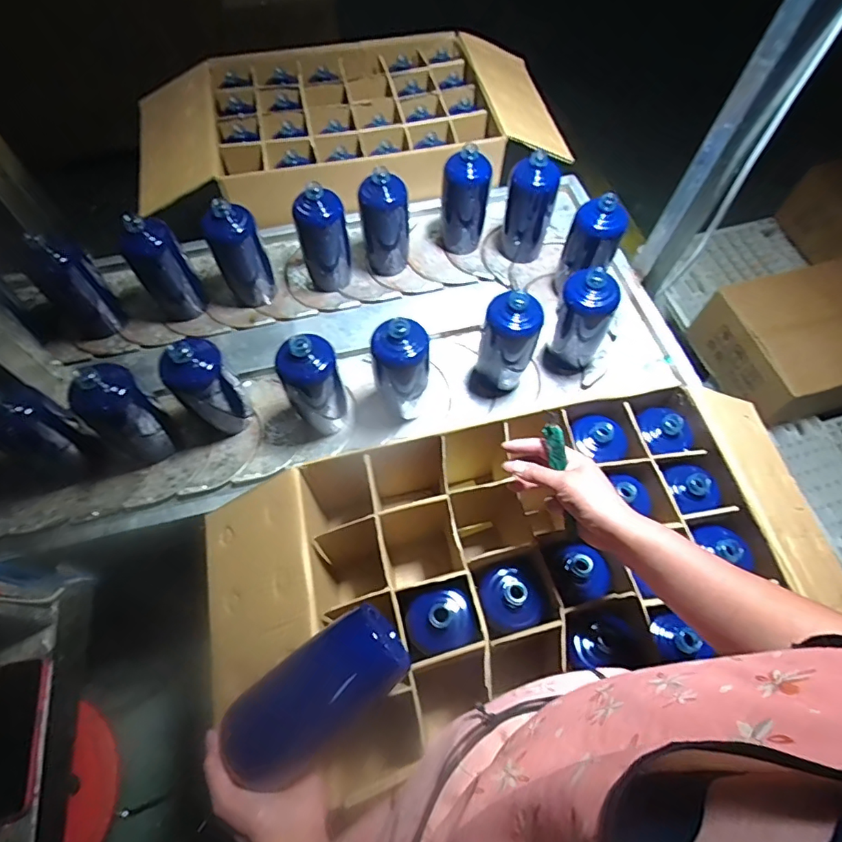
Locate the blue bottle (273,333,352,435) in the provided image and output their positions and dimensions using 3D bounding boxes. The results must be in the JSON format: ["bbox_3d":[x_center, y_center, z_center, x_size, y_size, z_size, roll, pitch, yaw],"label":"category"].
[{"bbox_3d":[-0.149,-0.055,0.711,0.065,0.178,0.074,21,63,10],"label":"blue bottle"}]

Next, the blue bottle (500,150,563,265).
[{"bbox_3d":[0.199,-0.394,0.914,0.086,0.202,0.077,15,62,7],"label":"blue bottle"}]

